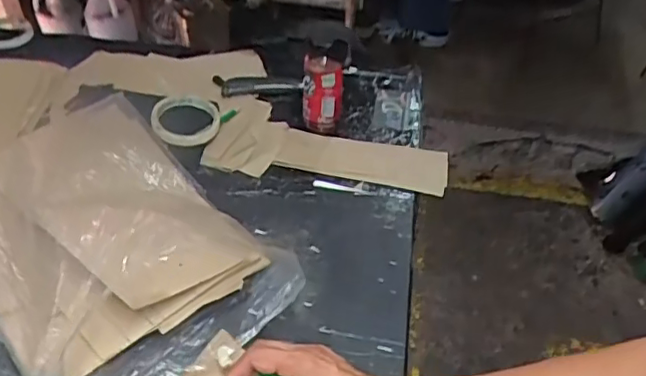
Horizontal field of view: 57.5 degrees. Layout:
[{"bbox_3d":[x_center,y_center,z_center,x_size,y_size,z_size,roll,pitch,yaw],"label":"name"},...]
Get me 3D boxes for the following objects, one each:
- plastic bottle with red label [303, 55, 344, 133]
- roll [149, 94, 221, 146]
[{"bbox_3d":[-0.001,-0.141,0.864,0.060,0.108,0.049,1,45,2],"label":"plastic bottle with red label"},{"bbox_3d":[-0.196,-0.101,0.839,0.093,0.024,0.095,0,45,0],"label":"roll"}]

